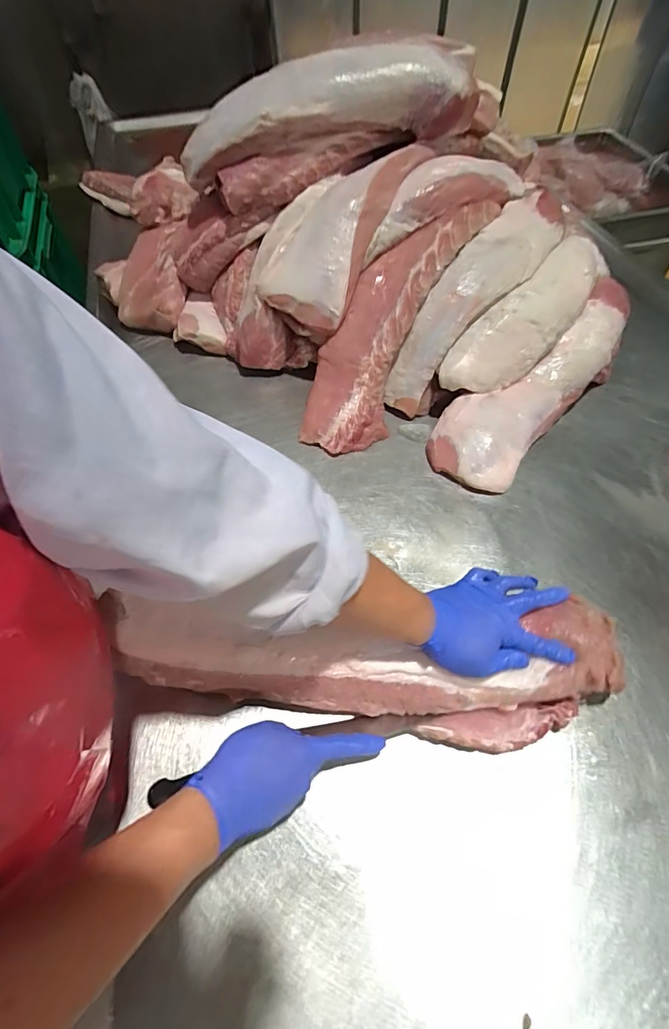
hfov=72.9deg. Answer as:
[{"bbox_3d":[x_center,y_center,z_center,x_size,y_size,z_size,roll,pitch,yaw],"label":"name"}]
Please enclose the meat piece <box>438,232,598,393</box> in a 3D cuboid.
[{"bbox_3d":[0.319,-0.319,0.725,0.372,0.086,0.098,-44,64,-8],"label":"meat piece"}]

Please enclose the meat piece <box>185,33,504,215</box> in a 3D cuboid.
[{"bbox_3d":[0.010,-0.639,0.748,0.542,0.165,0.126,-12,58,-6],"label":"meat piece"}]

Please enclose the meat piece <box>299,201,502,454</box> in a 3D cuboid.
[{"bbox_3d":[0.084,-0.318,0.736,0.150,0.066,0.470,28,90,20],"label":"meat piece"}]

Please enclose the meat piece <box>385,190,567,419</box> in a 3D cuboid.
[{"bbox_3d":[0.232,-0.360,0.727,0.097,0.097,0.441,38,87,24],"label":"meat piece"}]

